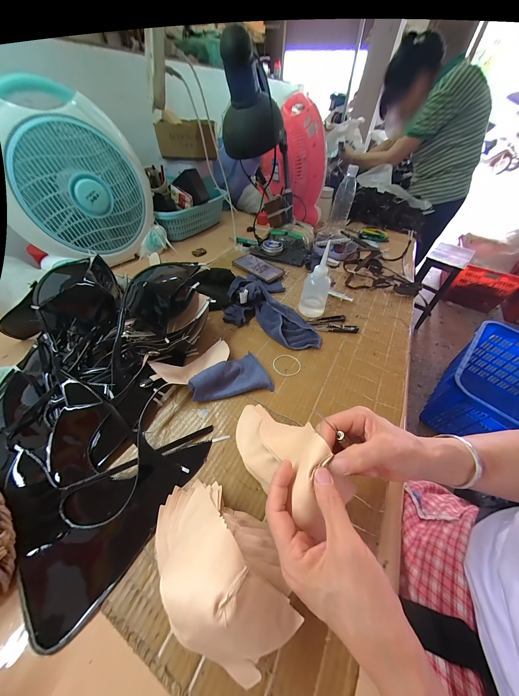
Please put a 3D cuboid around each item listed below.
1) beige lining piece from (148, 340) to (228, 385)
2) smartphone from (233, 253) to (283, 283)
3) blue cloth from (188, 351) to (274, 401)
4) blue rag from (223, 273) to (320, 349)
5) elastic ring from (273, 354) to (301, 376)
[{"bbox_3d":[-0.118,0.033,0.419,0.140,0.044,0.071,-24,54,-21],"label":"beige lining piece"},{"bbox_3d":[-0.006,-0.248,0.680,0.166,0.015,0.085,36,57,26],"label":"smartphone"},{"bbox_3d":[-0.054,0.044,0.410,0.137,0.041,0.085,-10,50,-10],"label":"blue cloth"},{"bbox_3d":[0.029,-0.091,0.516,0.249,0.063,0.125,22,52,16],"label":"blue rag"},{"bbox_3d":[0.056,0.033,0.450,0.057,0.004,0.054,1,49,-1],"label":"elastic ring"}]

